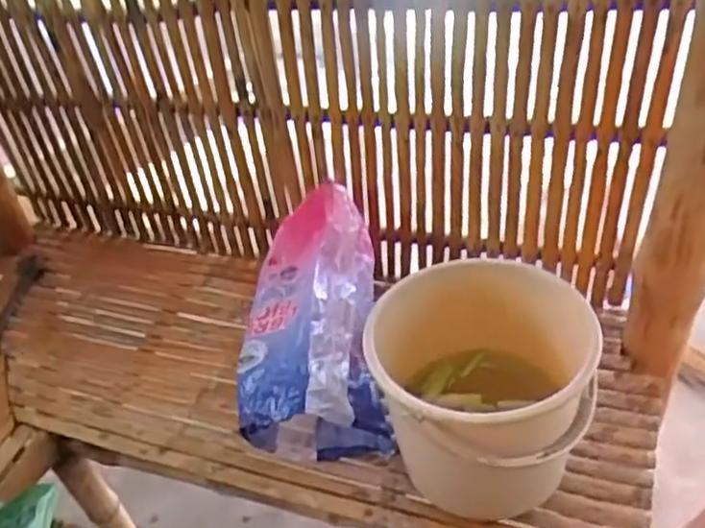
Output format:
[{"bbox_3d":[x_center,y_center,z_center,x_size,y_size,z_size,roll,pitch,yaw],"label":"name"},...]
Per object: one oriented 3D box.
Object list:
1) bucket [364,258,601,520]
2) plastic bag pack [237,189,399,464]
[{"bbox_3d":[0.192,0.194,1.108,0.303,0.304,0.279,-4,41,4],"label":"bucket"},{"bbox_3d":[-0.069,0.112,1.333,0.245,0.207,0.493,-7,41,1],"label":"plastic bag pack"}]

